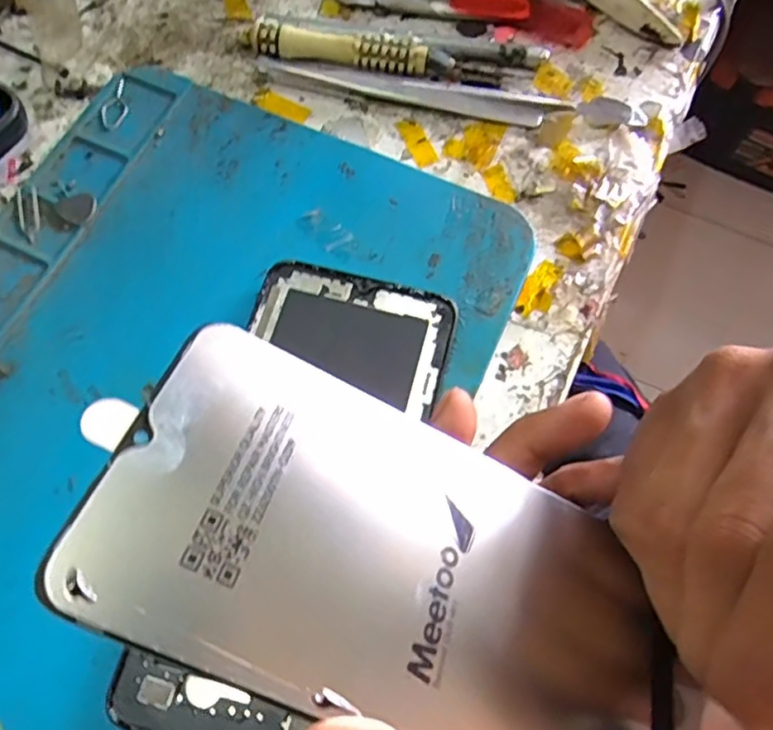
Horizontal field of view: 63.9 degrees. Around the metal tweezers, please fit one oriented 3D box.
[{"bbox_3d":[0.011,-0.121,0.273,0.135,0.005,0.017,11,70,3],"label":"metal tweezers"}]

